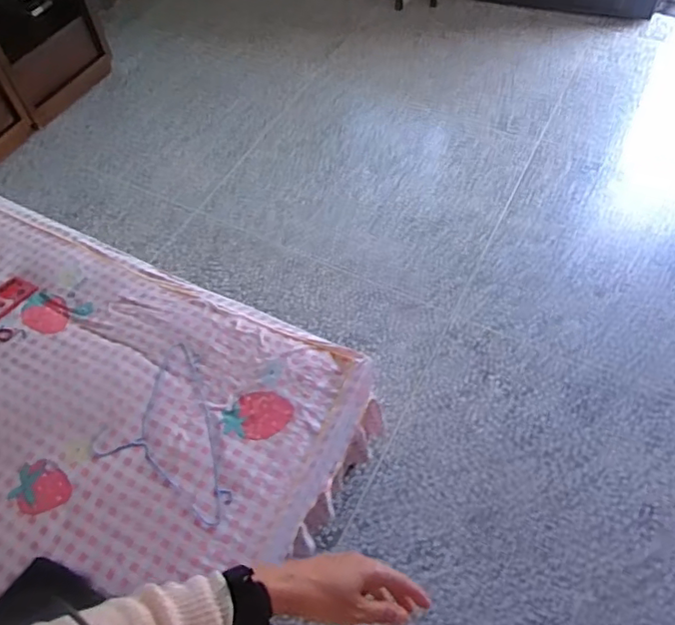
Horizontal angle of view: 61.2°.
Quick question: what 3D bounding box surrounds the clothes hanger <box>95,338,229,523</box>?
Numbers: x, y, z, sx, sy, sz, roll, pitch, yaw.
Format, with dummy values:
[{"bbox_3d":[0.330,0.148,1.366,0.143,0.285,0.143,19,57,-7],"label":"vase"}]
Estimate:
[{"bbox_3d":[-0.356,0.239,1.111,0.225,0.014,0.401,-16,45,-13],"label":"clothes hanger"}]

